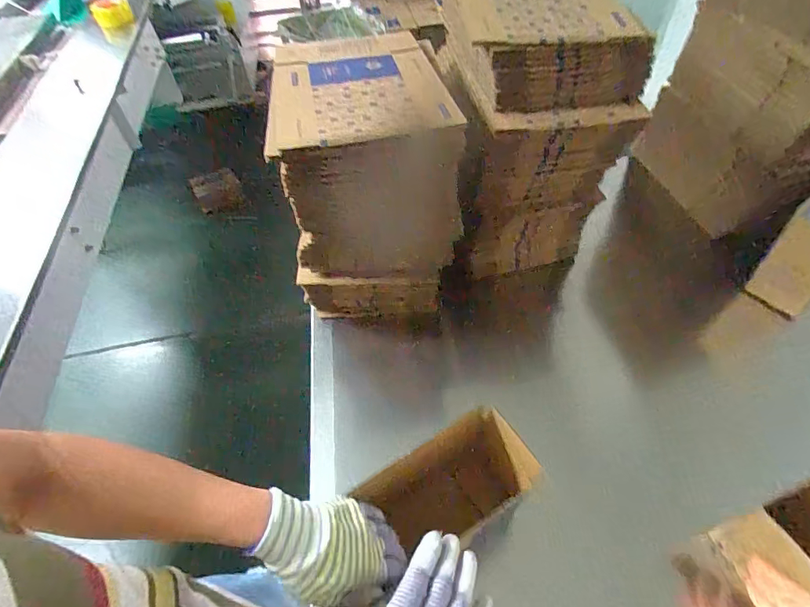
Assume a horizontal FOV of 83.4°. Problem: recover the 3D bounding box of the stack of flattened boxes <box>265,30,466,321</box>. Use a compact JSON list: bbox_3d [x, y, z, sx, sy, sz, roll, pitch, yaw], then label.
[{"bbox_3d":[-0.060,-0.182,0.730,0.234,0.353,0.293,-8,50,-3],"label":"stack of flattened boxes"}]

